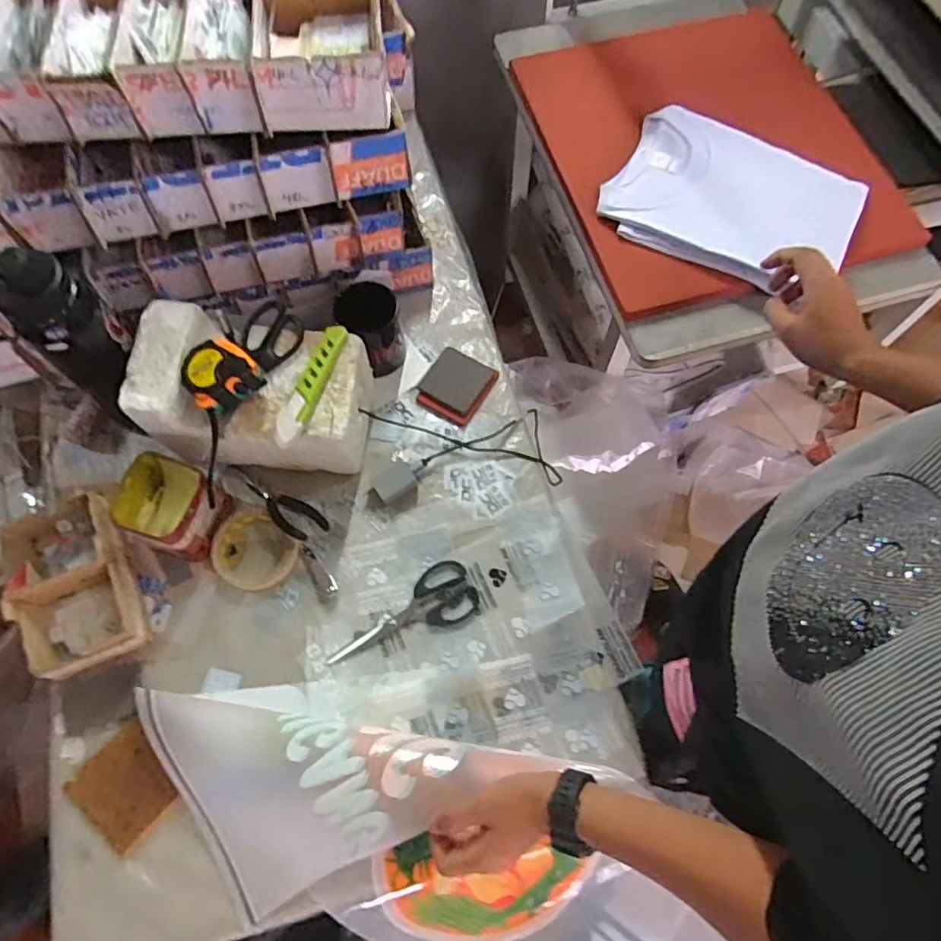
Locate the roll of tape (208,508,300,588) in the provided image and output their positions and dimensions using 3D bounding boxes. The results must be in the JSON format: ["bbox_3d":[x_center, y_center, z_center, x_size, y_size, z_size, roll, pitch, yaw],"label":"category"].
[{"bbox_3d":[-0.254,0.096,0.688,0.088,0.023,0.083,0,66,0],"label":"roll of tape"}]

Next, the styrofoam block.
[{"bbox_3d":[-0.245,-0.084,0.694,0.235,0.152,0.150,3,66,1],"label":"styrofoam block"}]

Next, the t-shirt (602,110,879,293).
[{"bbox_3d":[0.328,-0.337,0.734,0.281,0.031,0.225,28,69,11],"label":"t-shirt"}]

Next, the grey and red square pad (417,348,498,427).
[{"bbox_3d":[-0.020,-0.113,0.775,0.082,0.016,0.096,30,69,12],"label":"grey and red square pad"}]

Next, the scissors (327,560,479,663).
[{"bbox_3d":[-0.079,0.159,0.672,0.172,0.006,0.073,-19,67,-9],"label":"scissors"}]

